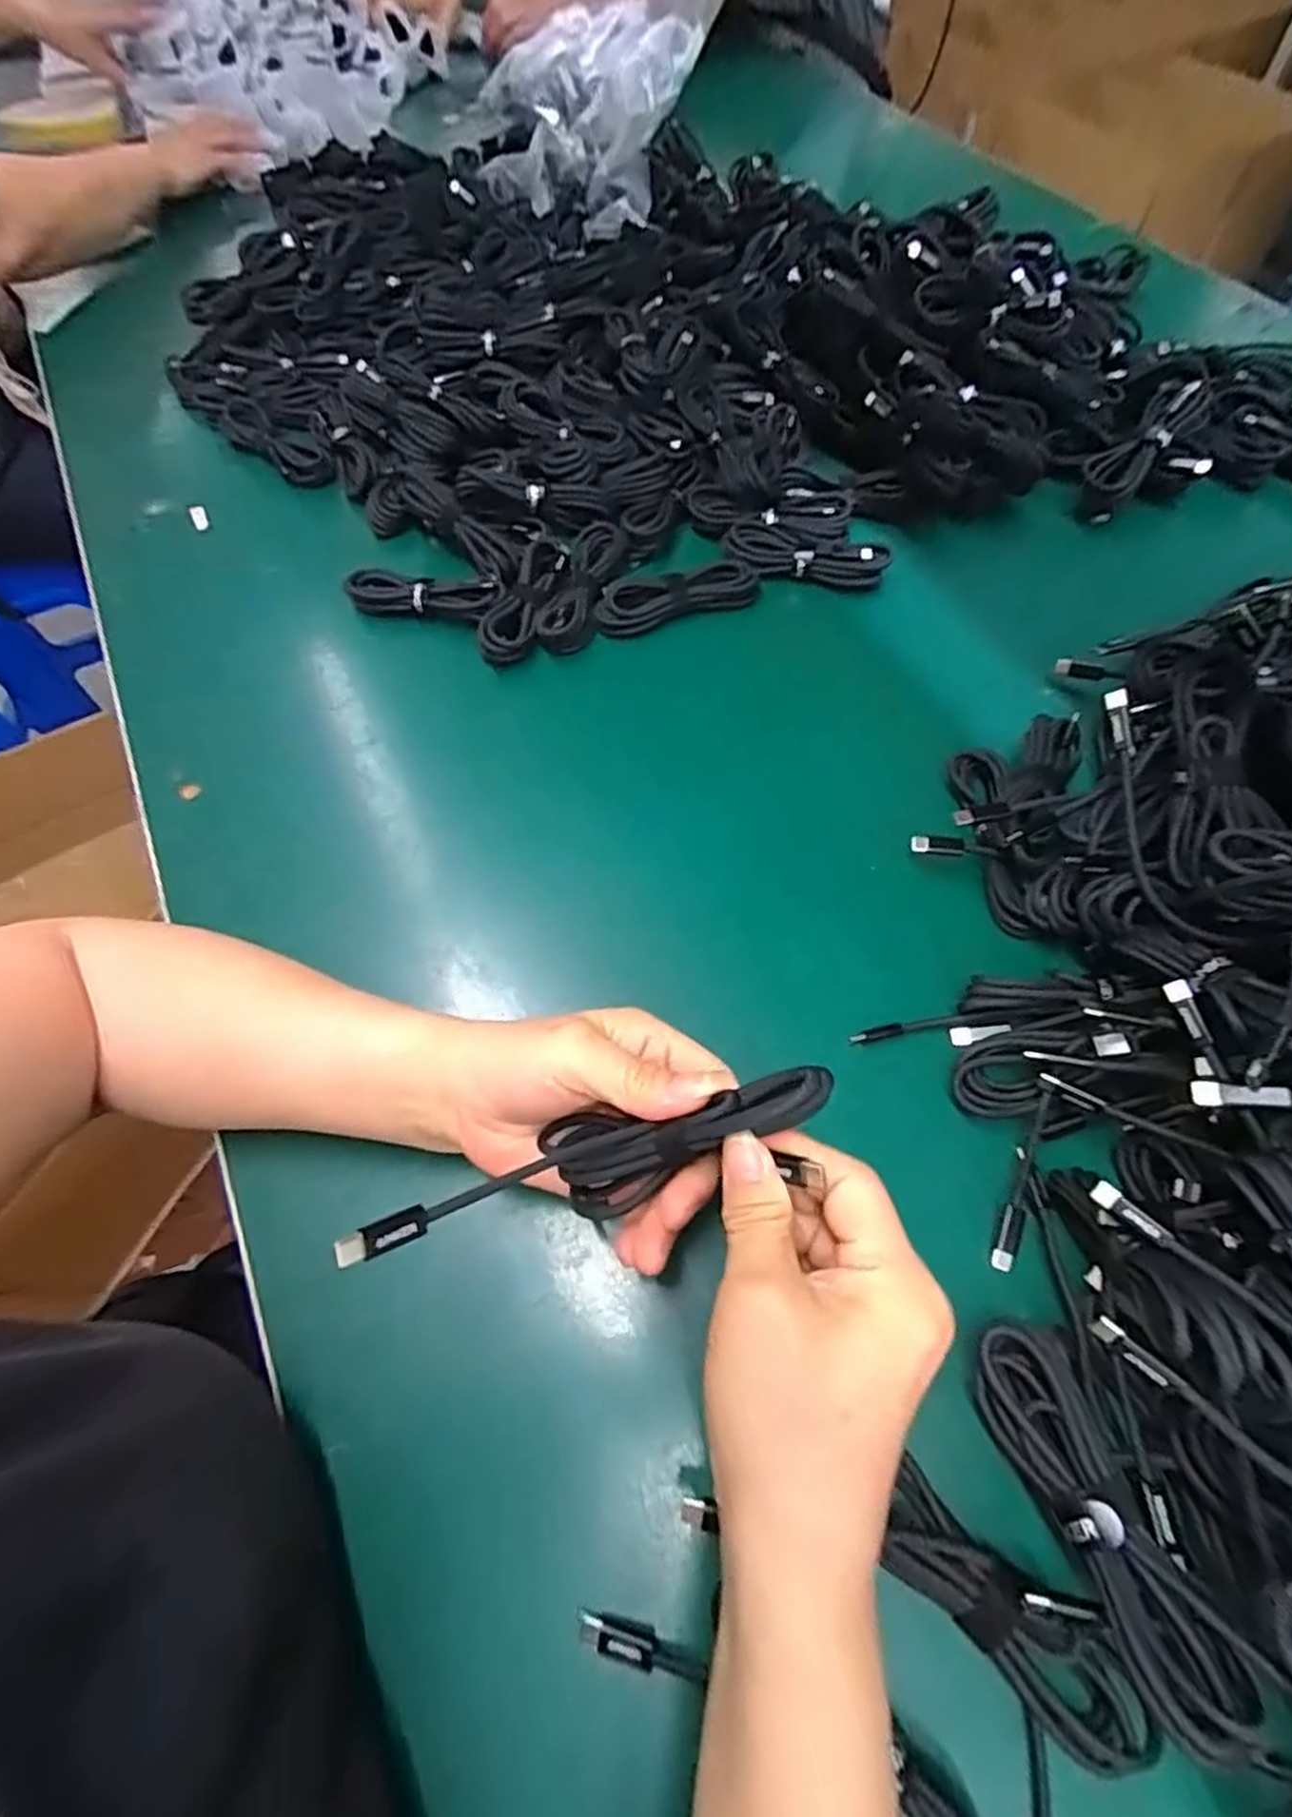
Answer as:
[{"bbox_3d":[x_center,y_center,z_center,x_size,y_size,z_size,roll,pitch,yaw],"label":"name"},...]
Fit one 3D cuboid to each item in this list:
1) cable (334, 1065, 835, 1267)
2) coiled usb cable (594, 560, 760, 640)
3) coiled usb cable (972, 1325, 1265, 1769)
[{"bbox_3d":[-0.014,0.084,0.255,0.162,0.049,0.033,-14,62,-14],"label":"cable"},{"bbox_3d":[0.021,-0.209,0.495,0.111,0.023,0.027,-17,63,-7],"label":"coiled usb cable"},{"bbox_3d":[0.152,0.200,0.248,0.039,0.022,0.109,-14,41,-5],"label":"coiled usb cable"}]

